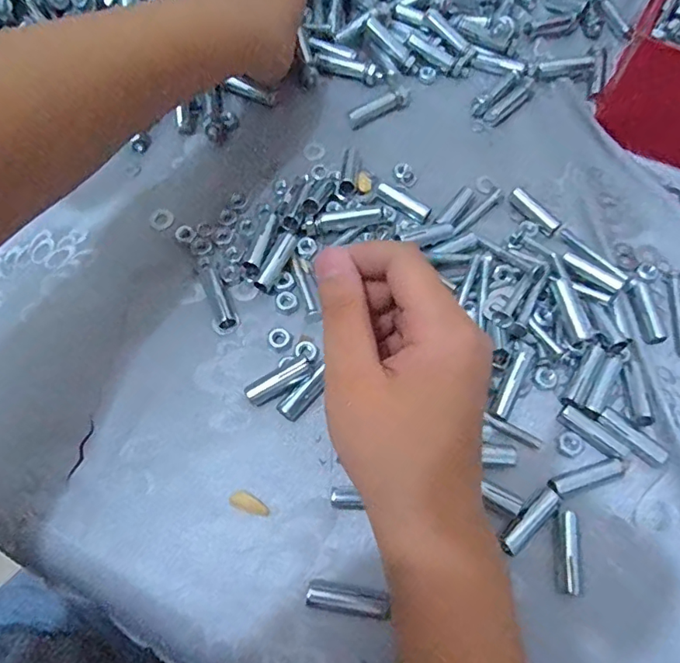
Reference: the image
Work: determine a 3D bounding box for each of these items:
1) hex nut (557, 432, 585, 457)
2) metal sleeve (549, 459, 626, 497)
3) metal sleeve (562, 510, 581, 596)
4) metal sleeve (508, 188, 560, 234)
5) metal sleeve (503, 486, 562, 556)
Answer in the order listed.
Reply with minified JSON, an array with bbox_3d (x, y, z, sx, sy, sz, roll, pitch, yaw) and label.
[{"bbox_3d":[0.127,0.062,0.280,0.014,0.004,0.012,-23,68,-12],"label":"hex nut"},{"bbox_3d":[0.133,0.077,0.271,0.047,0.007,0.011,-15,67,-8],"label":"metal sleeve"},{"bbox_3d":[0.115,0.111,0.255,0.008,0.009,0.038,6,66,1],"label":"metal sleeve"},{"bbox_3d":[0.131,-0.080,0.344,0.008,0.011,0.038,-36,71,-16],"label":"metal sleeve"},{"bbox_3d":[0.098,0.098,0.261,0.041,0.007,0.010,-40,73,-17],"label":"metal sleeve"}]

